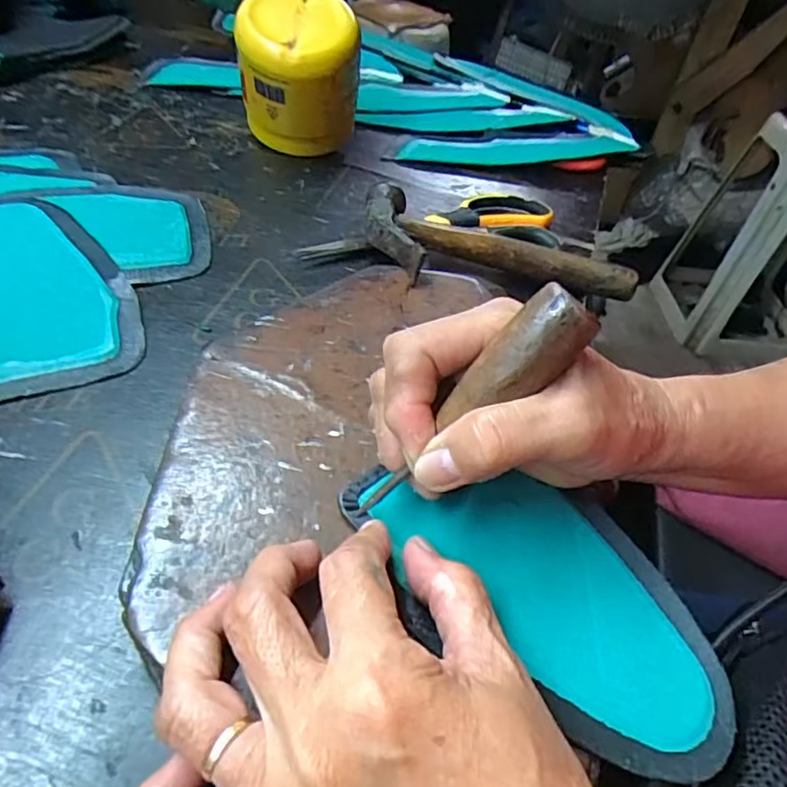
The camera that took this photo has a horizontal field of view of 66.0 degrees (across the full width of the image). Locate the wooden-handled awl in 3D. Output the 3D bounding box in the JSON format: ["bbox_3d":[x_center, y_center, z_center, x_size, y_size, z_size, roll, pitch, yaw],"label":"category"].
[{"bbox_3d":[0.026,0.005,0.217,0.021,0.106,0.022,27,29,-39],"label":"wooden-handled awl"}]

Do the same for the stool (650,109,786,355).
[{"bbox_3d":[1.000,-0.428,1.637,0.329,0.587,0.364,4,45,-7],"label":"stool"}]

